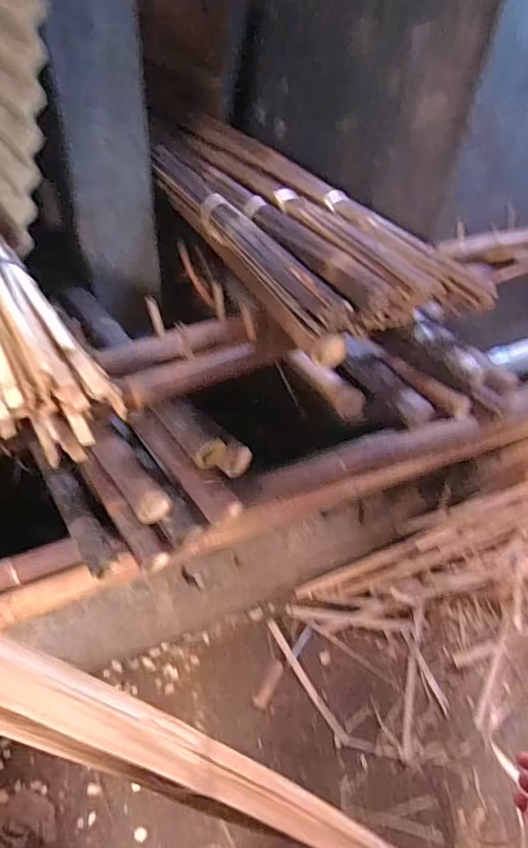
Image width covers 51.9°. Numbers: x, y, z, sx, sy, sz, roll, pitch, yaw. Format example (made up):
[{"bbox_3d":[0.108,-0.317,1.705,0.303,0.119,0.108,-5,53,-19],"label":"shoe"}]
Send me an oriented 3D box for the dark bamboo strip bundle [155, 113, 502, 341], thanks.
[{"bbox_3d":[0.045,-0.524,1.328,0.422,0.106,0.984,-20,52,-22],"label":"dark bamboo strip bundle"}]

